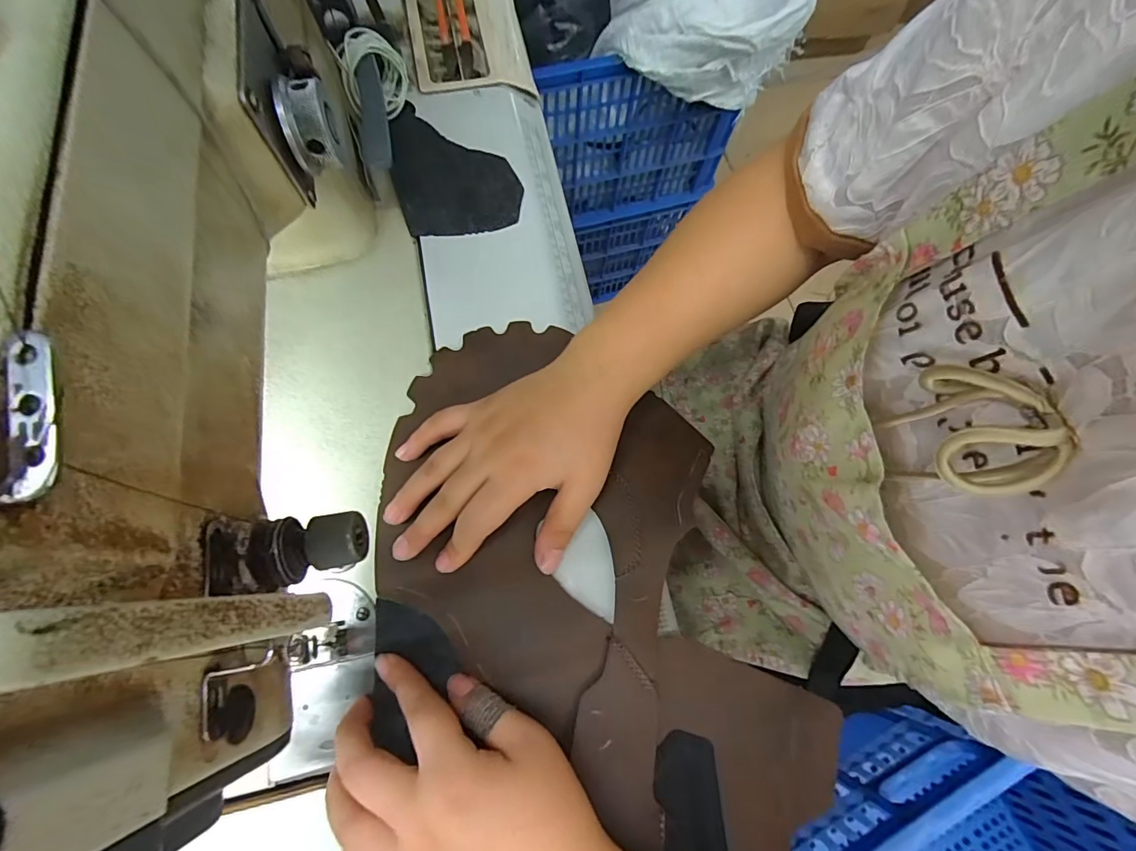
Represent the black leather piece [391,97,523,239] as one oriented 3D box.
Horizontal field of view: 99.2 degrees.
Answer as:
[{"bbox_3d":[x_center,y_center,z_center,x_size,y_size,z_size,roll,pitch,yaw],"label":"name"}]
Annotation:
[{"bbox_3d":[-0.091,-0.209,0.388,0.094,0.009,0.122,-8,74,-6],"label":"black leather piece"}]

